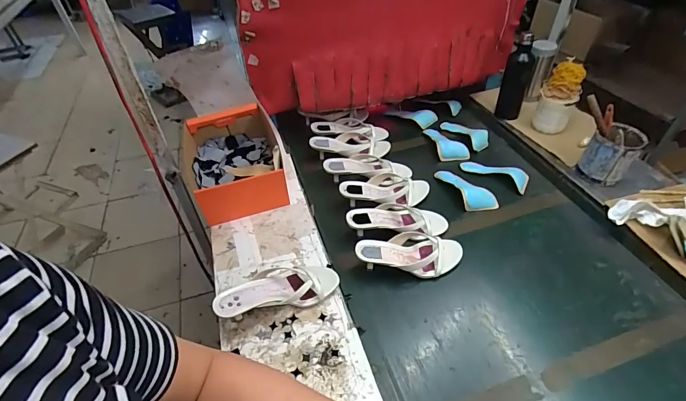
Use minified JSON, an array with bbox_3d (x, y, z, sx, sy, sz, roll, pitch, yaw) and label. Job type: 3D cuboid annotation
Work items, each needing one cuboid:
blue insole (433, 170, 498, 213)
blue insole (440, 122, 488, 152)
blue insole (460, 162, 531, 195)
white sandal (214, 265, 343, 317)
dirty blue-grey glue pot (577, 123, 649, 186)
[{"bbox_3d":[0.308,-0.035,0.910,0.087,0.027,0.164,-16,46,-14],"label":"blue insole"},{"bbox_3d":[0.383,-0.203,1.100,0.094,0.019,0.164,-17,47,-15],"label":"blue insole"},{"bbox_3d":[0.402,-0.078,0.965,0.170,0.017,0.075,26,51,25],"label":"blue insole"},{"bbox_3d":[-0.118,0.157,0.667,0.217,0.057,0.091,-14,46,-12],"label":"white sandal"},{"bbox_3d":[0.635,-0.106,0.870,0.098,0.126,0.102,-1,45,1],"label":"dirty blue-grey glue pot"}]

